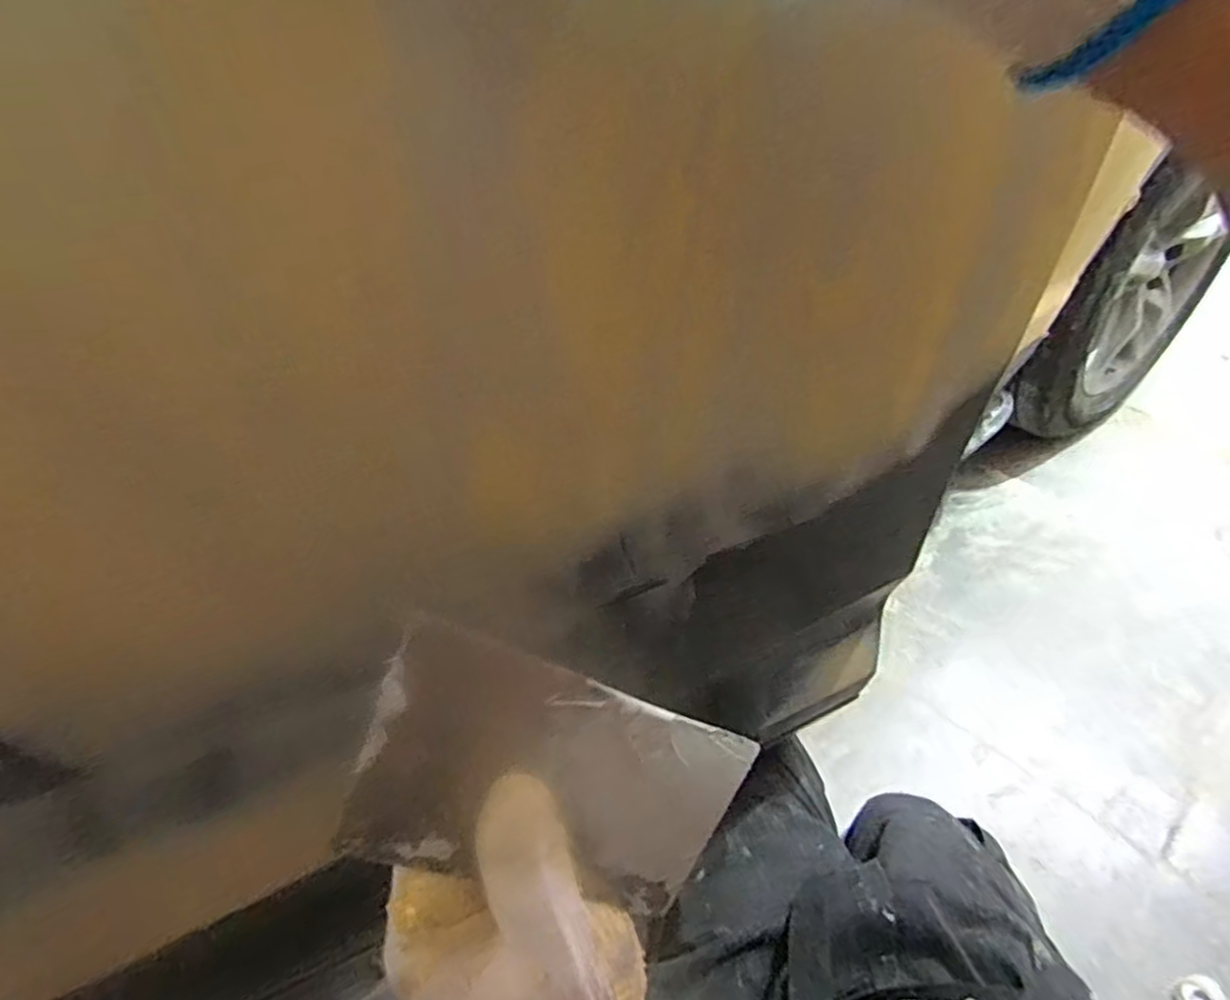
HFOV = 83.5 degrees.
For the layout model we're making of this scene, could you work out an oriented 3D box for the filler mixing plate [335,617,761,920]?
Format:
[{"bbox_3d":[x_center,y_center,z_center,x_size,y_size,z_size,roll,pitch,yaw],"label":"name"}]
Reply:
[{"bbox_3d":[-0.018,0.093,0.224,0.072,0.134,0.005,-60,26,5],"label":"filler mixing plate"}]

